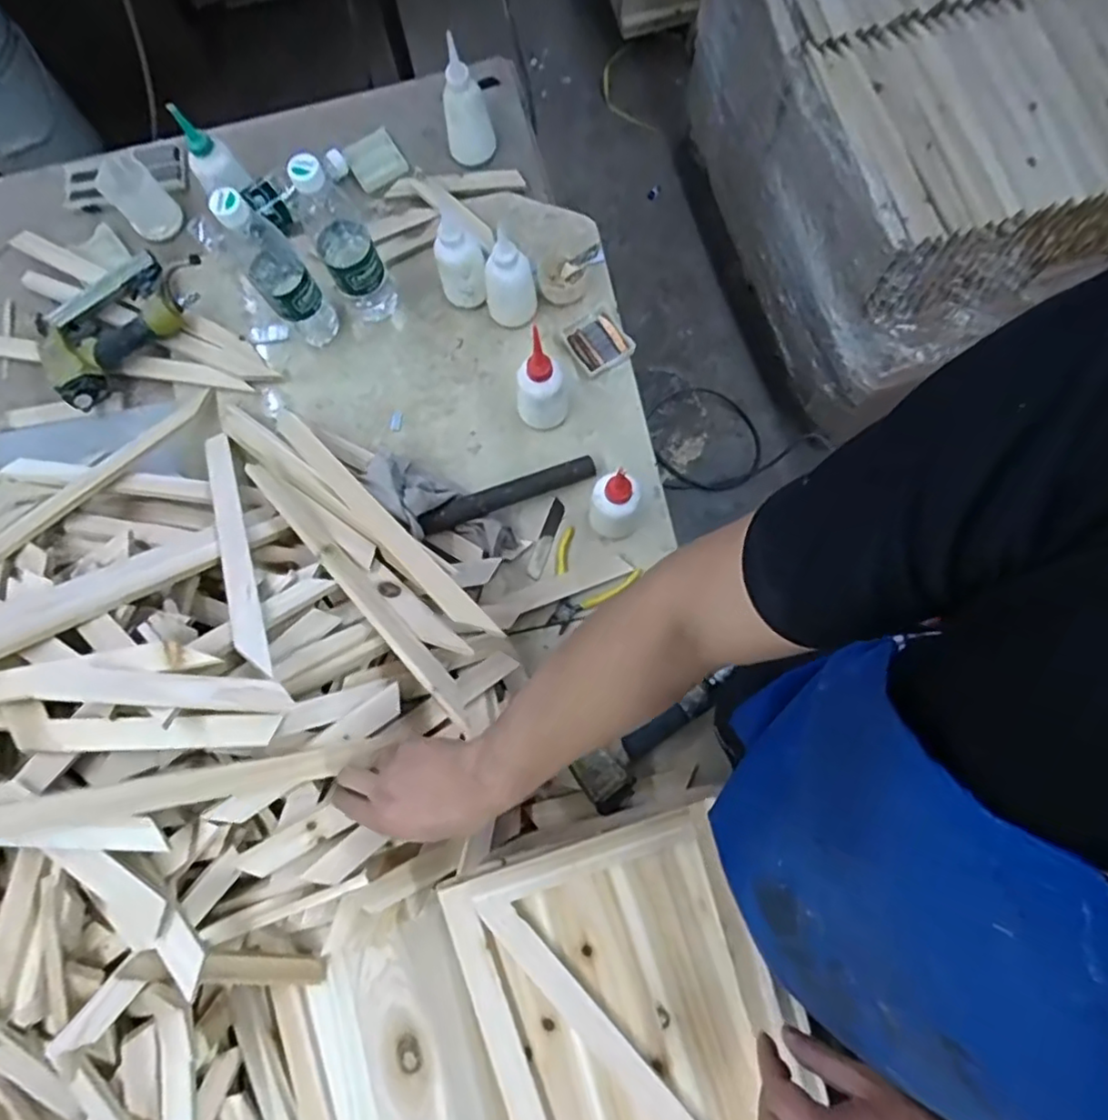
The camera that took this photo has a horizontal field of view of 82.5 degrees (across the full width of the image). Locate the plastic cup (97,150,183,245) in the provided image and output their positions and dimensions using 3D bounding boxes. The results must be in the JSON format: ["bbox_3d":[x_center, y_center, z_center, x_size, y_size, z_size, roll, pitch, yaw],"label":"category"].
[{"bbox_3d":[-0.560,-0.490,0.856,0.067,0.061,0.080,-43,80,-7],"label":"plastic cup"}]

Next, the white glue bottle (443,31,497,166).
[{"bbox_3d":[-0.113,-0.591,0.828,0.058,0.141,0.051,17,79,5],"label":"white glue bottle"}]

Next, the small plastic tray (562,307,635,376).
[{"bbox_3d":[0.058,-0.281,0.815,0.071,0.012,0.080,-34,79,-5],"label":"small plastic tray"}]

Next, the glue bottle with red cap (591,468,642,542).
[{"bbox_3d":[0.071,-0.062,0.721,0.055,0.139,0.045,14,79,4],"label":"glue bottle with red cap"}]

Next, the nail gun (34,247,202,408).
[{"bbox_3d":[-0.570,-0.319,0.825,0.149,0.066,0.231,43,82,9],"label":"nail gun"}]

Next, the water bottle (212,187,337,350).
[{"bbox_3d":[-0.320,-0.335,0.732,0.061,0.220,0.066,0,78,2],"label":"water bottle"}]

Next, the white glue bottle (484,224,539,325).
[{"bbox_3d":[-0.053,-0.338,0.768,0.062,0.105,0.053,-11,78,-1],"label":"white glue bottle"}]

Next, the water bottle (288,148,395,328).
[{"bbox_3d":[-0.245,-0.371,0.736,0.067,0.225,0.069,-25,79,-4],"label":"water bottle"}]

